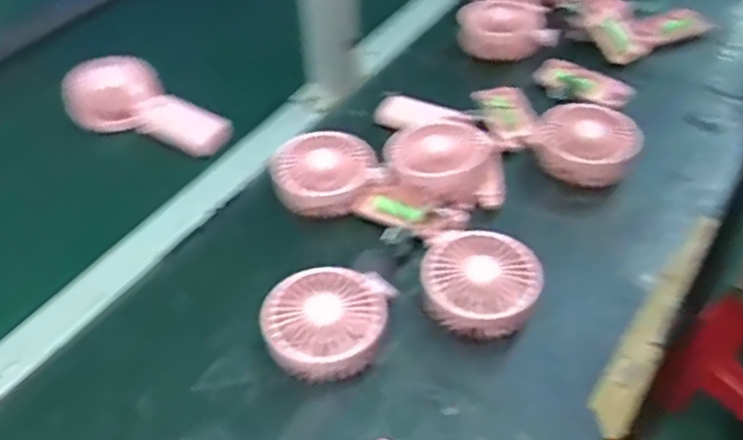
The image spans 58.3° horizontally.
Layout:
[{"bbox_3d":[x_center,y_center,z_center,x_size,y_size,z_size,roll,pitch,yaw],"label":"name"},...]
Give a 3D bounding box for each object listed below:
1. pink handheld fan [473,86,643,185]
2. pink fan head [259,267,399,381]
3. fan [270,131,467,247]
[{"bbox_3d":[0.176,-0.093,0.660,0.167,0.043,0.109,20,51,17],"label":"pink handheld fan"},{"bbox_3d":[-0.036,0.082,0.514,0.091,0.049,0.091,0,48,0],"label":"pink fan head"},{"bbox_3d":[-0.004,-0.027,0.614,0.179,0.039,0.082,20,51,17],"label":"fan"}]

